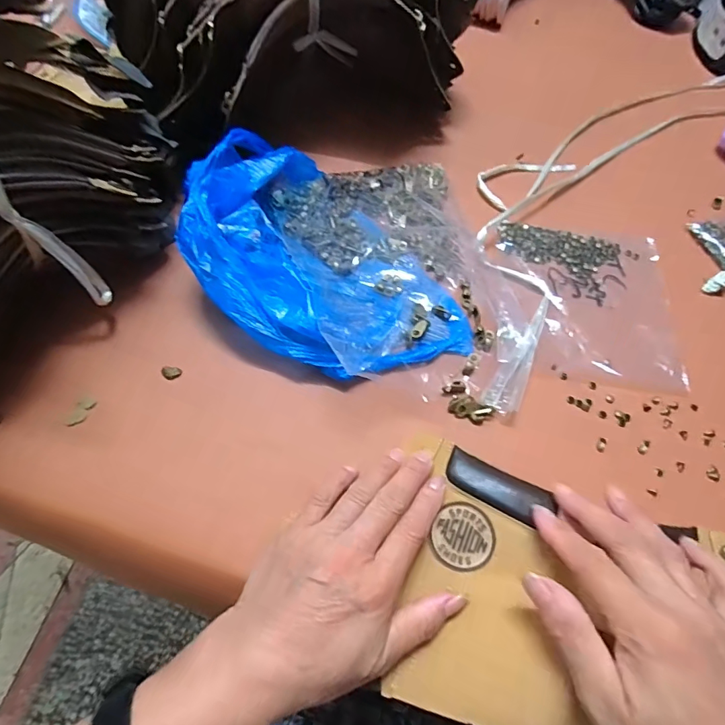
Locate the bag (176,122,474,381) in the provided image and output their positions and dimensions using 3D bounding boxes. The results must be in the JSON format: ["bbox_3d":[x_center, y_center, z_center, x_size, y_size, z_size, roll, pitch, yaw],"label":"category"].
[{"bbox_3d":[-0.035,-0.080,0.341,0.161,0.070,0.236,-36,68,-18],"label":"bag"}]

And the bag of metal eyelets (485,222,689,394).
[{"bbox_3d":[0.181,-0.055,0.368,0.145,0.012,0.146,8,62,3],"label":"bag of metal eyelets"}]

